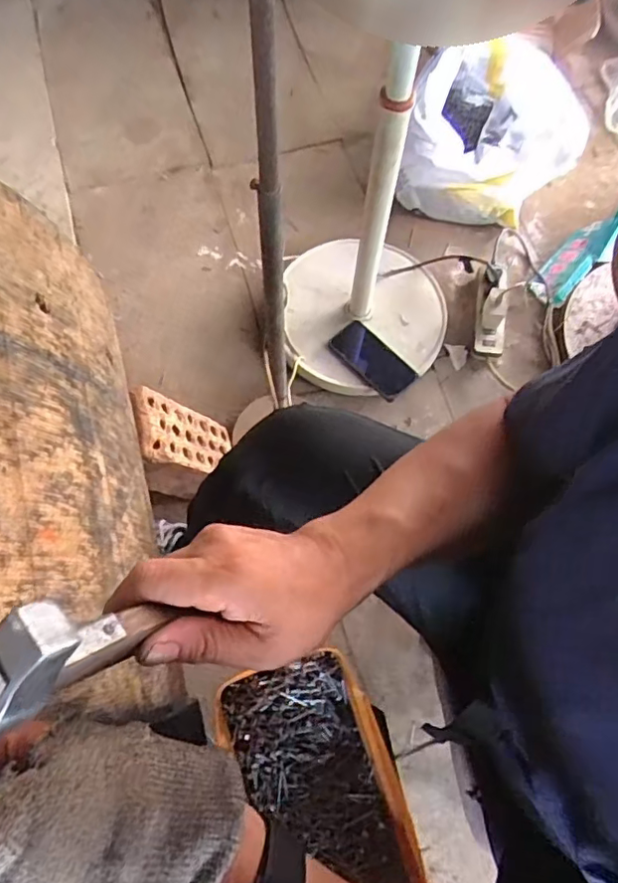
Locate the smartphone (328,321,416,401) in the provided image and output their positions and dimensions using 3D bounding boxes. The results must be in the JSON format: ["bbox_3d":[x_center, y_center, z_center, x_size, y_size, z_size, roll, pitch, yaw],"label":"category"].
[{"bbox_3d":[0.115,-0.147,1.017,0.156,0.012,0.079,44,75,8],"label":"smartphone"}]

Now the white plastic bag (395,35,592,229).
[{"bbox_3d":[0.411,-0.677,1.213,0.349,0.182,0.508,27,68,10],"label":"white plastic bag"}]

